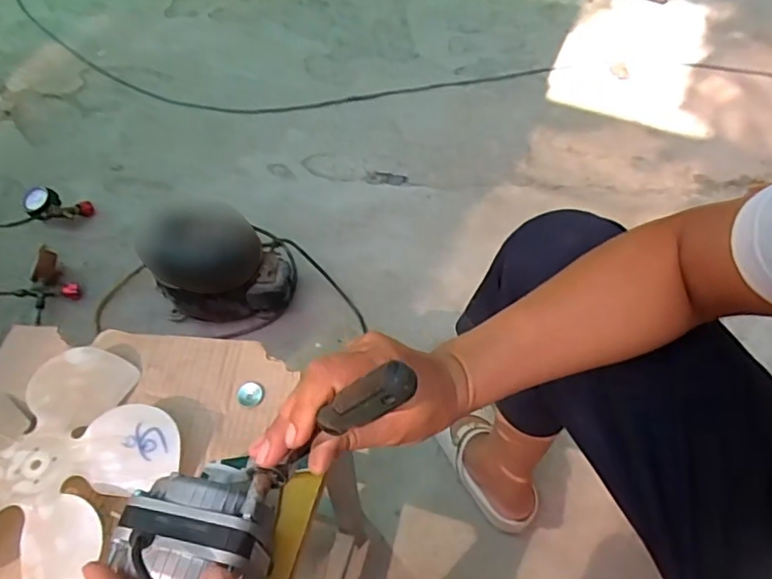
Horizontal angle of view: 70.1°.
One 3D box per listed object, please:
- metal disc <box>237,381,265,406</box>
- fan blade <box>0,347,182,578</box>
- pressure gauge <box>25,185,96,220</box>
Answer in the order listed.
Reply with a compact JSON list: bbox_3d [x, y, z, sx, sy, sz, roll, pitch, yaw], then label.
[{"bbox_3d":[-0.110,0.085,0.449,0.021,0.005,0.020,-1,53,1],"label":"metal disc"},{"bbox_3d":[-0.250,0.130,0.397,0.173,0.029,0.176,-1,53,1],"label":"fan blade"},{"bbox_3d":[-0.693,-0.174,1.161,0.133,0.047,0.070,11,53,-17],"label":"pressure gauge"}]

